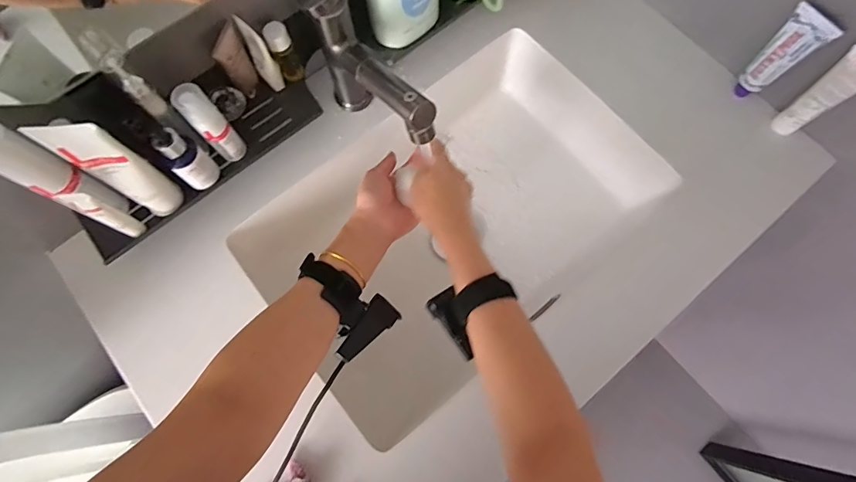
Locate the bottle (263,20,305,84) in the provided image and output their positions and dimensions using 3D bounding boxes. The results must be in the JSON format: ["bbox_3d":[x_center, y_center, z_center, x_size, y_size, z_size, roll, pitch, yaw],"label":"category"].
[{"bbox_3d":[-0.166,-0.217,0.528,0.026,0.070,0.028,0,74,0],"label":"bottle"}]

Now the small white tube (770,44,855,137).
[{"bbox_3d":[0.461,-0.166,0.547,0.022,0.154,0.043,-23,76,-6],"label":"small white tube"}]

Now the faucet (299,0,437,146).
[{"bbox_3d":[-0.060,-0.174,0.501,0.073,0.218,0.188,-25,76,-7],"label":"faucet"}]

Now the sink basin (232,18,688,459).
[{"bbox_3d":[0.048,-0.026,0.648,0.515,0.139,0.324,-40,78,-10],"label":"sink basin"}]

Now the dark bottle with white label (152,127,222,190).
[{"bbox_3d":[-0.254,-0.085,0.479,0.028,0.082,0.037,38,78,10],"label":"dark bottle with white label"}]

